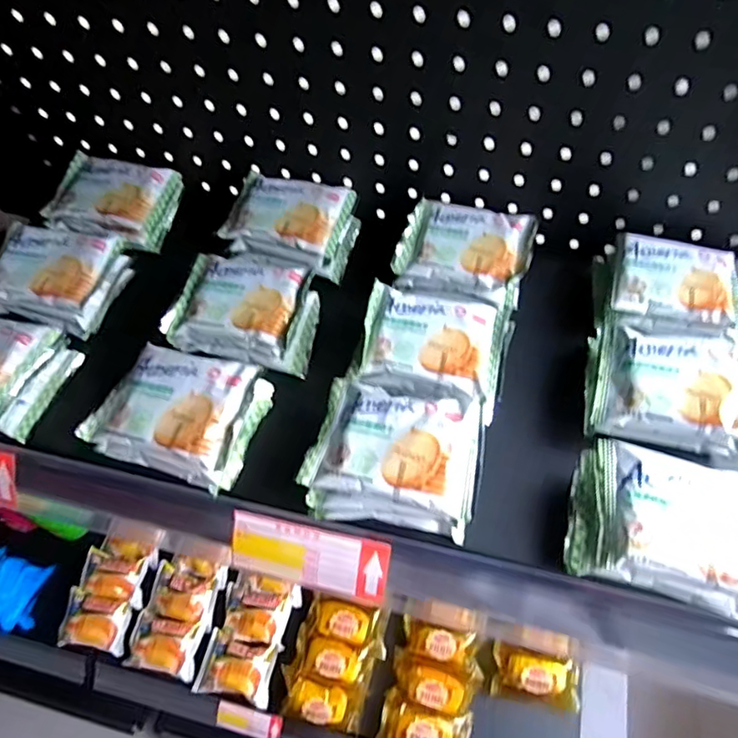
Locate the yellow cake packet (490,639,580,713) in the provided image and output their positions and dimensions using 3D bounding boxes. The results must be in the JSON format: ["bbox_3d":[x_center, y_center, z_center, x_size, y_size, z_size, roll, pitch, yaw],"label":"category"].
[{"bbox_3d":[0.228,0.421,0.772,0.115,0.043,0.067,7,57,7],"label":"yellow cake packet"}]

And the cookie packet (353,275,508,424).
[{"bbox_3d":[0.039,-0.011,0.351,0.085,0.023,0.077,11,57,9],"label":"cookie packet"}]

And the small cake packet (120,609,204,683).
[{"bbox_3d":[-0.292,0.394,0.805,0.100,0.024,0.071,9,57,8],"label":"small cake packet"}]

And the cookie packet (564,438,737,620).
[{"bbox_3d":[0.158,0.081,0.291,0.096,0.037,0.069,13,57,11],"label":"cookie packet"}]

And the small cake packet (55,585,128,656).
[{"bbox_3d":[-0.399,0.370,0.825,0.092,0.026,0.074,5,56,6],"label":"small cake packet"}]

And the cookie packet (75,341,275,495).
[{"bbox_3d":[-0.110,0.026,0.336,0.087,0.036,0.068,14,58,12],"label":"cookie packet"}]

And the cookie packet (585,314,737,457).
[{"bbox_3d":[0.180,0.005,0.340,0.091,0.036,0.084,12,57,10],"label":"cookie packet"}]

